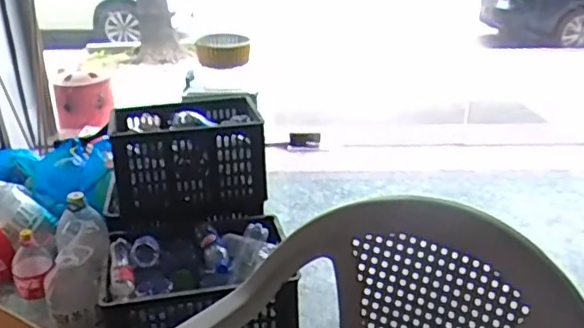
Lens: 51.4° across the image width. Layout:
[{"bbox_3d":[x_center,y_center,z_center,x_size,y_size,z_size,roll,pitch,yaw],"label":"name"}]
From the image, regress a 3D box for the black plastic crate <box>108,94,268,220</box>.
[{"bbox_3d":[-0.315,-0.023,1.865,0.443,0.269,0.303,-4,25,-7],"label":"black plastic crate"}]

